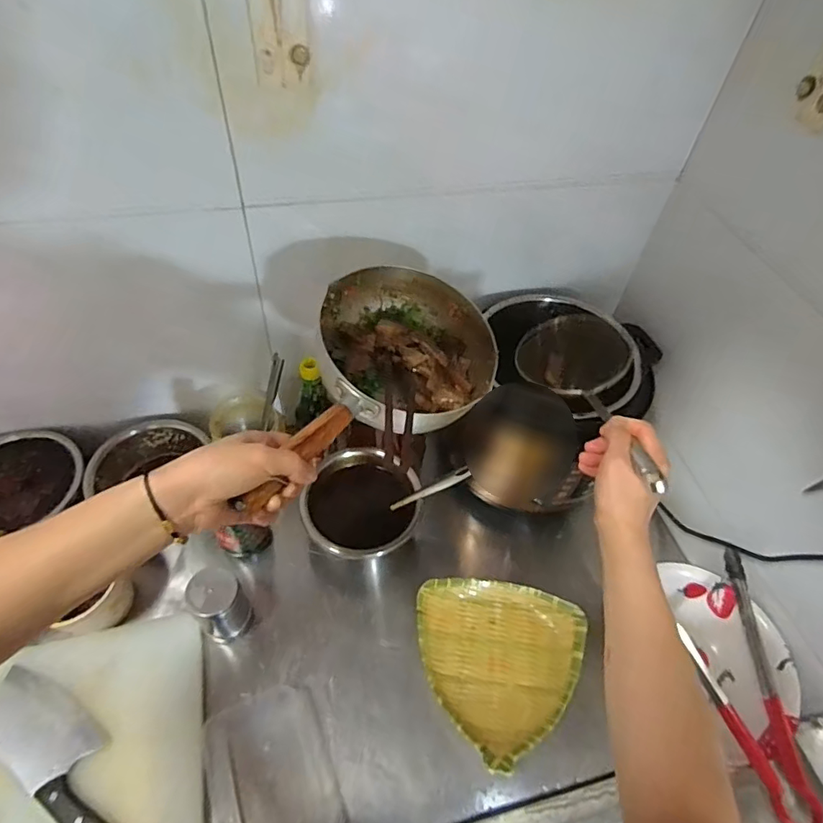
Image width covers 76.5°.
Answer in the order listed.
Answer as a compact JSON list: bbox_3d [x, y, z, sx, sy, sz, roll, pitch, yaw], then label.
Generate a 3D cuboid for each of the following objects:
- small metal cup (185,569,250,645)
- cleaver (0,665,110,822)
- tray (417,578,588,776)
[{"bbox_3d":[-0.243,0.248,0.667,0.058,0.105,0.062,2,52,-3],"label":"small metal cup"},{"bbox_3d":[-0.379,0.377,0.571,0.233,0.025,0.078,28,55,16],"label":"cleaver"},{"bbox_3d":[0.103,0.322,0.694,0.216,0.053,0.226,25,54,14],"label":"tray"}]

